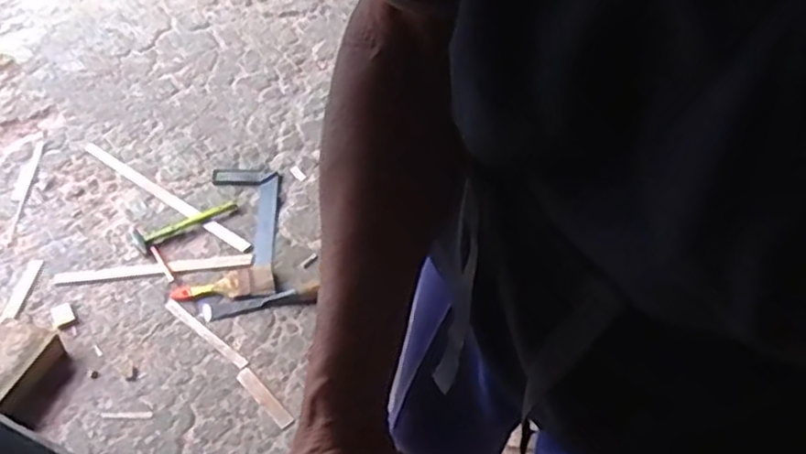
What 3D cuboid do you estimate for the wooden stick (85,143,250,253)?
[{"bbox_3d":[-0.566,-0.080,1.705,0.545,0.013,0.030,29,53,22],"label":"wooden stick"}]

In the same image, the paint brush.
[{"bbox_3d":[-0.381,0.121,1.521,0.209,0.013,0.076,-7,49,-9],"label":"paint brush"}]

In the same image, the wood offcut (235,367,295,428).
[{"bbox_3d":[-0.261,0.321,1.359,0.032,0.008,0.146,-35,58,-29],"label":"wood offcut"}]

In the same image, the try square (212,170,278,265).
[{"bbox_3d":[-0.373,-0.027,1.673,0.155,0.010,0.304,-2,48,-4],"label":"try square"}]

